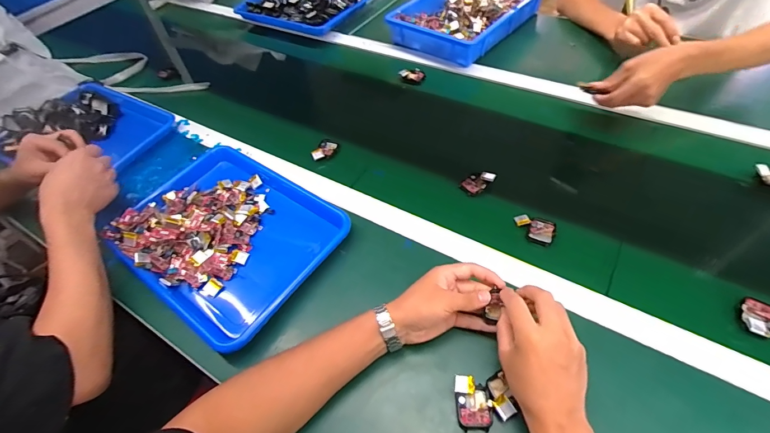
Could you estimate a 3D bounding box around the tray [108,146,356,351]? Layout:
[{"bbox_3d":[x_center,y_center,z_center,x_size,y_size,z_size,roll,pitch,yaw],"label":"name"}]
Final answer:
[{"bbox_3d":[-0.247,0.024,0.588,0.338,0.051,0.261,29,61,25],"label":"tray"}]

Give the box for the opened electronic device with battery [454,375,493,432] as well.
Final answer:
[{"bbox_3d":[0.099,0.210,0.417,0.038,0.014,0.054,-7,52,1],"label":"opened electronic device with battery"}]

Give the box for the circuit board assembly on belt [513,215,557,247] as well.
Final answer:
[{"bbox_3d":[0.223,0.018,0.550,0.059,0.011,0.039,24,59,22],"label":"circuit board assembly on belt"}]

